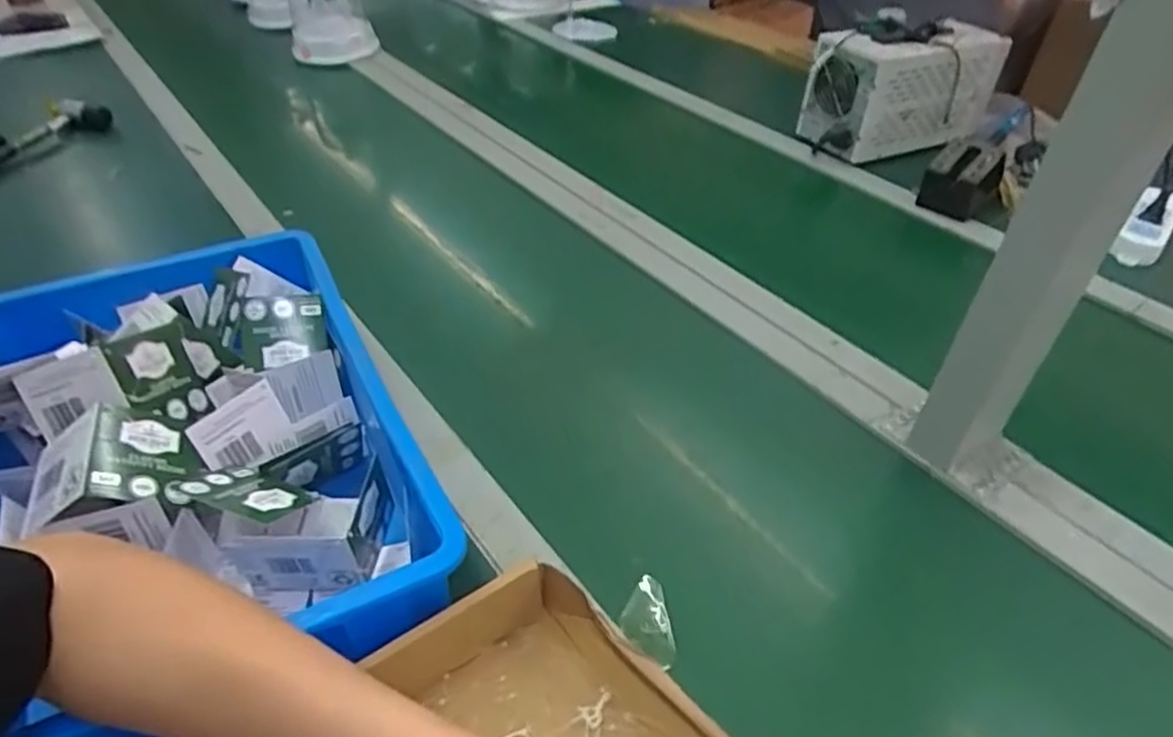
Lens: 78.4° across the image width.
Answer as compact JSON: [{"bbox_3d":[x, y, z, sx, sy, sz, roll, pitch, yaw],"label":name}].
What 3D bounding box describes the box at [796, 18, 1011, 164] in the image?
[{"bbox_3d":[0.465,-0.416,1.073,0.283,0.173,0.123,-17,45,-21],"label":"box"}]

